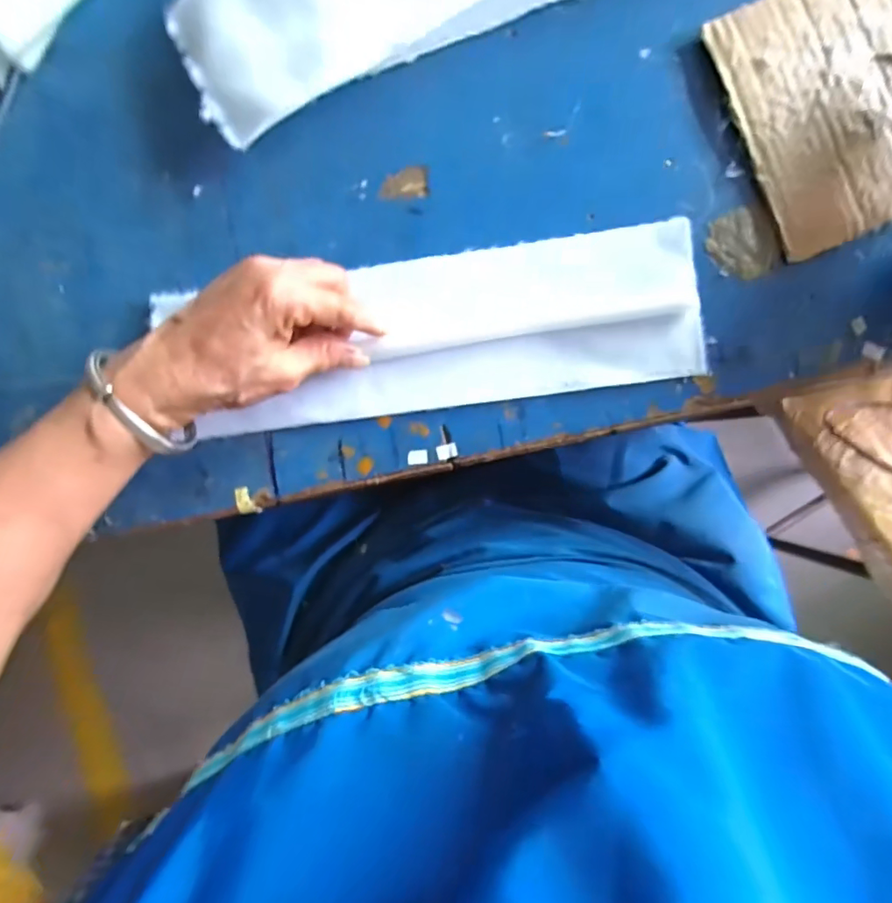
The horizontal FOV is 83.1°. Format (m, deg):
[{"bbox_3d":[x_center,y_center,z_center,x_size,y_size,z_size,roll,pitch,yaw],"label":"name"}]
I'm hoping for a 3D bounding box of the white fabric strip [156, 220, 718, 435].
[{"bbox_3d":[-0.006,-0.072,0.306,0.309,0.011,0.090,-7,94,4],"label":"white fabric strip"}]

